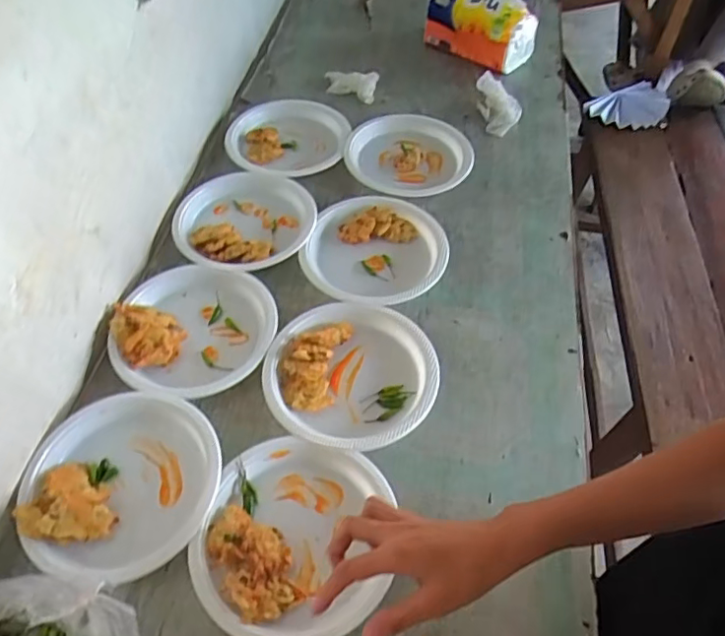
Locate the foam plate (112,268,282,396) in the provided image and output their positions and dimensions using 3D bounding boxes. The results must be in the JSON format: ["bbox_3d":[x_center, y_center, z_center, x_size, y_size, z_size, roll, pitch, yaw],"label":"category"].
[{"bbox_3d":[-0.219,0.013,0.759,0.197,0.018,0.211,0,50,0],"label":"foam plate"}]

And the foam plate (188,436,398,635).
[{"bbox_3d":[-0.069,0.223,0.587,0.186,0.041,0.198,0,44,0],"label":"foam plate"}]

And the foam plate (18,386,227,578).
[{"bbox_3d":[-0.263,0.177,0.627,0.210,0.021,0.202,0,50,0],"label":"foam plate"}]

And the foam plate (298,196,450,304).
[{"bbox_3d":[0.021,-0.108,0.848,0.199,0.030,0.214,0,50,0],"label":"foam plate"}]

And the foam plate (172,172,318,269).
[{"bbox_3d":[-0.184,-0.157,0.893,0.205,0.026,0.213,0,50,0],"label":"foam plate"}]

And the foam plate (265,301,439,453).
[{"bbox_3d":[-0.011,0.066,0.714,0.213,0.024,0.202,0,50,0],"label":"foam plate"}]

